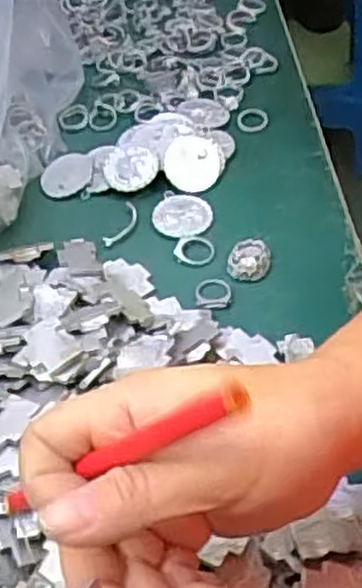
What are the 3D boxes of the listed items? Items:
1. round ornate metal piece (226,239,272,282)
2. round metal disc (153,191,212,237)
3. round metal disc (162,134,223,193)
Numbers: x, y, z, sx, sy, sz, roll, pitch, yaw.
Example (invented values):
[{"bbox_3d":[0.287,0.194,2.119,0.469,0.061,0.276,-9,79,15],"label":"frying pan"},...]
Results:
[{"bbox_3d":[0.041,-0.021,0.453,0.025,0.008,0.030,7,51,10],"label":"round ornate metal piece"},{"bbox_3d":[0.001,-0.052,0.480,0.038,0.004,0.034,18,54,19],"label":"round metal disc"},{"bbox_3d":[0.008,-0.088,0.501,0.042,0.037,0.009,-22,8,-22],"label":"round metal disc"}]

